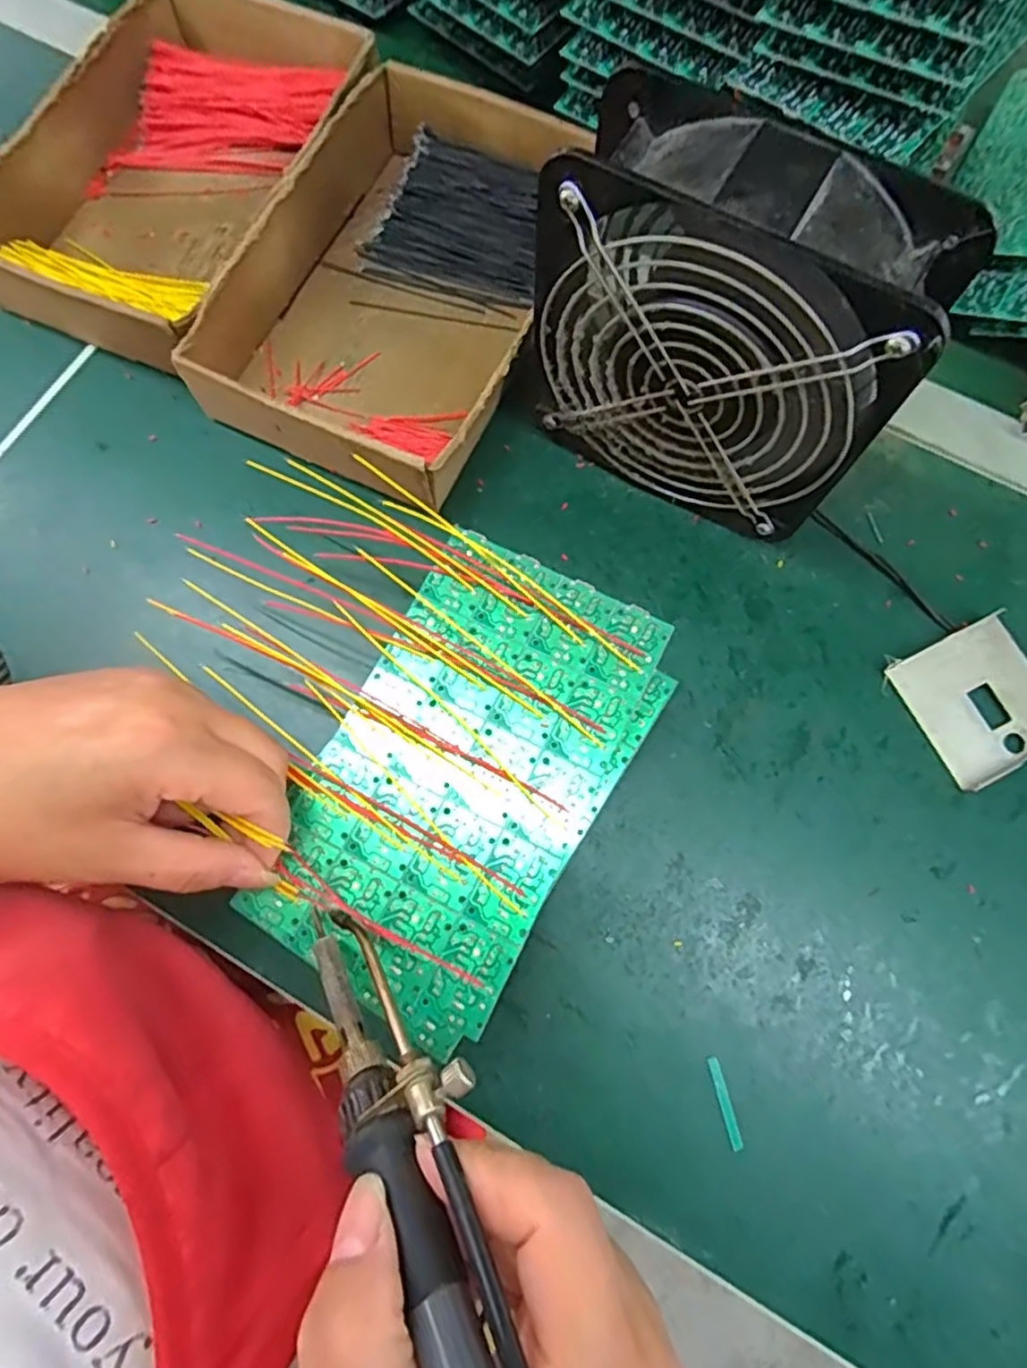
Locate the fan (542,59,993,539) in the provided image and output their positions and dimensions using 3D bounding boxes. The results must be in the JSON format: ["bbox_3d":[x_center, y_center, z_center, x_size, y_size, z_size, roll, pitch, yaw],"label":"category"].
[{"bbox_3d":[0.088,-0.146,0.296,0.147,0.153,0.057,30,76,7],"label":"fan"}]

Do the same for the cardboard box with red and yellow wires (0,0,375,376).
[{"bbox_3d":[-0.192,-0.303,0.392,0.159,0.044,0.239,23,75,6],"label":"cardboard box with red and yellow wires"}]

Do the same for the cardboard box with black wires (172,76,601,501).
[{"bbox_3d":[-0.056,-0.224,0.372,0.150,0.047,0.266,22,75,5],"label":"cardboard box with black wires"}]

